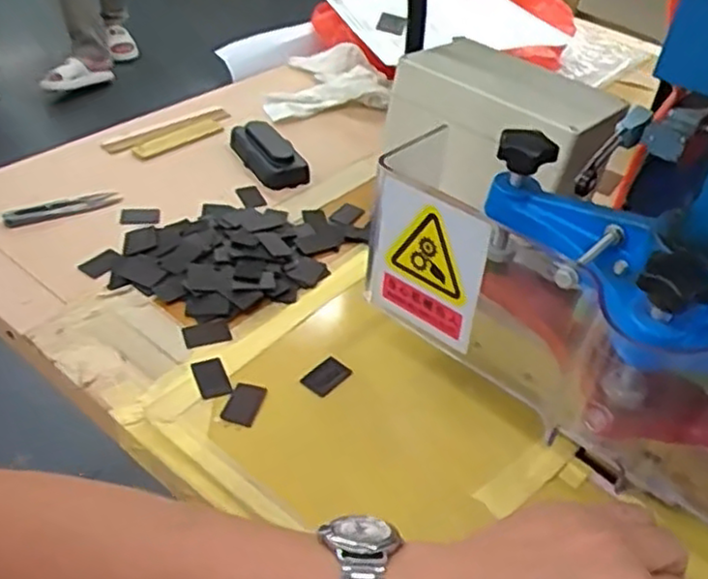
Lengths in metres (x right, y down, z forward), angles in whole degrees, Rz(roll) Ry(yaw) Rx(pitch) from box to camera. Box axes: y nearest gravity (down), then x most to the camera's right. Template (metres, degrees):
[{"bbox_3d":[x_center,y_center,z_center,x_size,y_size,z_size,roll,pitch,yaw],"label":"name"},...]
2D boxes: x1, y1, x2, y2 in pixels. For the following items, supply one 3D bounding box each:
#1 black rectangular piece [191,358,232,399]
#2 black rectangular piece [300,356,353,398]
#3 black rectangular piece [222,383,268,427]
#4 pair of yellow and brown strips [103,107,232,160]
[{"bbox_3d":[-0.101,0.063,0.510,0.022,0.004,0.039,-13,43,-22],"label":"black rectangular piece"},{"bbox_3d":[-0.020,0.063,0.525,0.022,0.005,0.034,33,46,28],"label":"black rectangular piece"},{"bbox_3d":[-0.076,0.080,0.498,0.023,0.004,0.034,12,40,7],"label":"black rectangular piece"},{"bbox_3d":[-0.196,-0.168,0.779,0.140,0.009,0.046,-28,50,-35],"label":"pair of yellow and brown strips"}]

